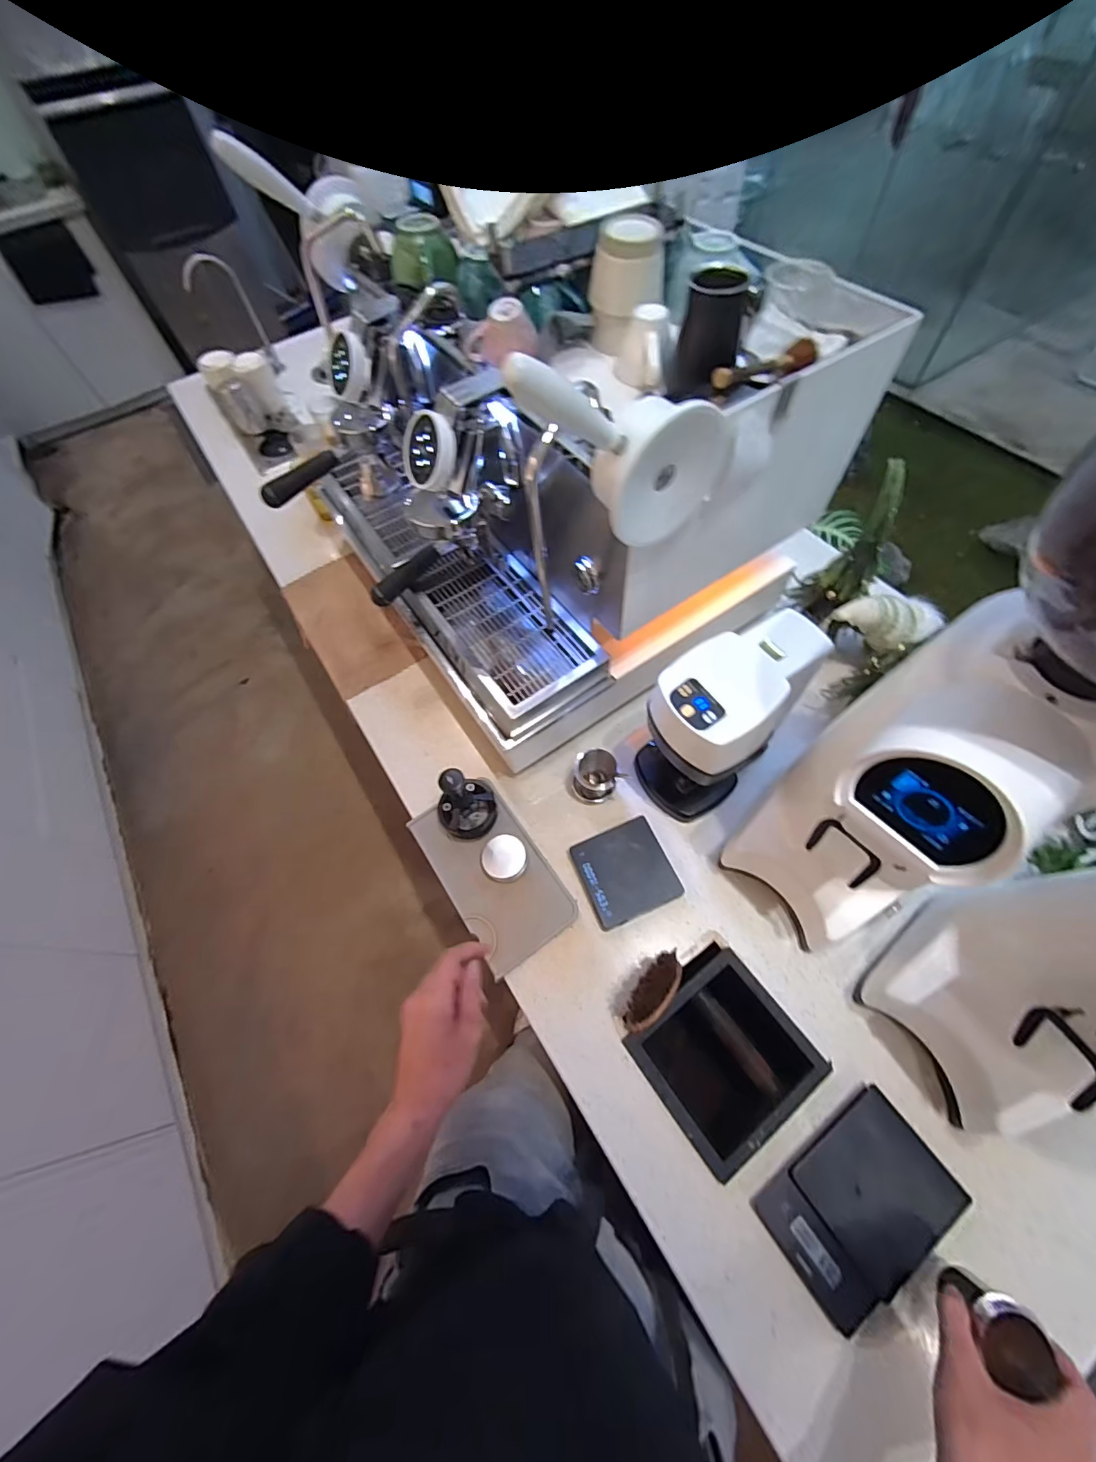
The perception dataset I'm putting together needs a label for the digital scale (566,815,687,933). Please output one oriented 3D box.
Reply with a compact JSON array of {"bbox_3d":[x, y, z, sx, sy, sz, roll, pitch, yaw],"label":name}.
[{"bbox_3d":[0.110,0.201,0.700,0.122,0.026,0.122,-21,61,-7],"label":"digital scale"}]

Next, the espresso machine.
[{"bbox_3d":[-0.047,-0.419,0.733,0.543,0.458,0.718,-38,66,-15],"label":"espresso machine"}]

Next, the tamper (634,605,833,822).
[{"bbox_3d":[0.228,-0.015,0.662,0.192,0.263,0.134,-33,64,-14],"label":"tamper"}]

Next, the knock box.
[{"bbox_3d":[0.214,0.423,0.667,0.180,0.179,0.187,-35,65,-14],"label":"knock box"}]

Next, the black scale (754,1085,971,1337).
[{"bbox_3d":[0.329,0.497,0.518,0.185,0.033,0.119,-33,64,-14],"label":"black scale"}]

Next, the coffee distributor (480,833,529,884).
[{"bbox_3d":[-0.065,0.183,0.720,0.065,0.028,0.069,-2,61,3],"label":"coffee distributor"}]

